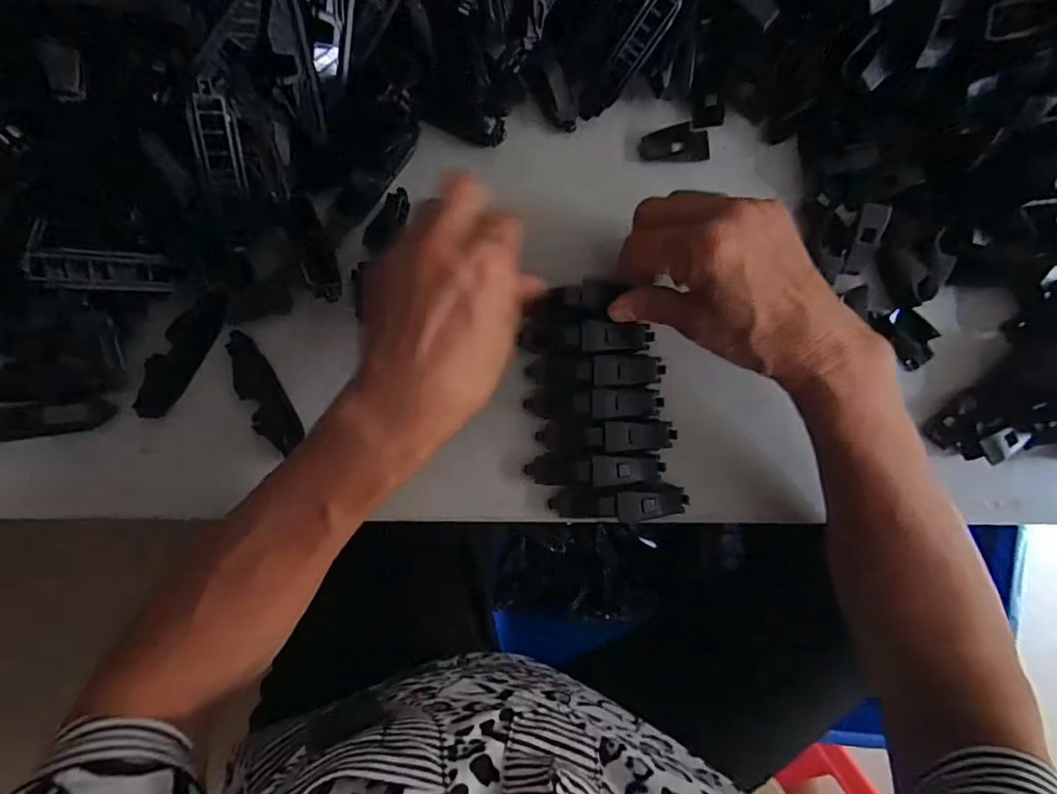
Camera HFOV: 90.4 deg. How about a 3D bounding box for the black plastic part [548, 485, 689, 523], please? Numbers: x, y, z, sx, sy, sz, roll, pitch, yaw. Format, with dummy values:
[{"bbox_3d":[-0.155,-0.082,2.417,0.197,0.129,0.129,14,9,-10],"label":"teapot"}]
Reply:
[{"bbox_3d":[0.055,0.064,0.312,0.082,0.010,0.019,0,90,-2],"label":"black plastic part"}]

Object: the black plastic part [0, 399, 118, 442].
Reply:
[{"bbox_3d":[-0.282,0.013,0.298,0.083,0.007,0.019,-7,90,-2],"label":"black plastic part"}]

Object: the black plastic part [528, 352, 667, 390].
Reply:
[{"bbox_3d":[0.041,-0.015,0.316,0.080,0.021,0.020,-2,90,-2],"label":"black plastic part"}]

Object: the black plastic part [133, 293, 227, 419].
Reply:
[{"bbox_3d":[-0.202,-0.025,0.302,0.023,0.012,0.082,31,89,-2],"label":"black plastic part"}]

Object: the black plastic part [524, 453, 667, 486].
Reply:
[{"bbox_3d":[0.040,0.042,0.308,0.080,0.018,0.018,-2,90,-2],"label":"black plastic part"}]

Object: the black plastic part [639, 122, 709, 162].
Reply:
[{"bbox_3d":[0.091,-0.158,0.328,0.042,0.004,0.021,-1,90,-2],"label":"black plastic part"}]

